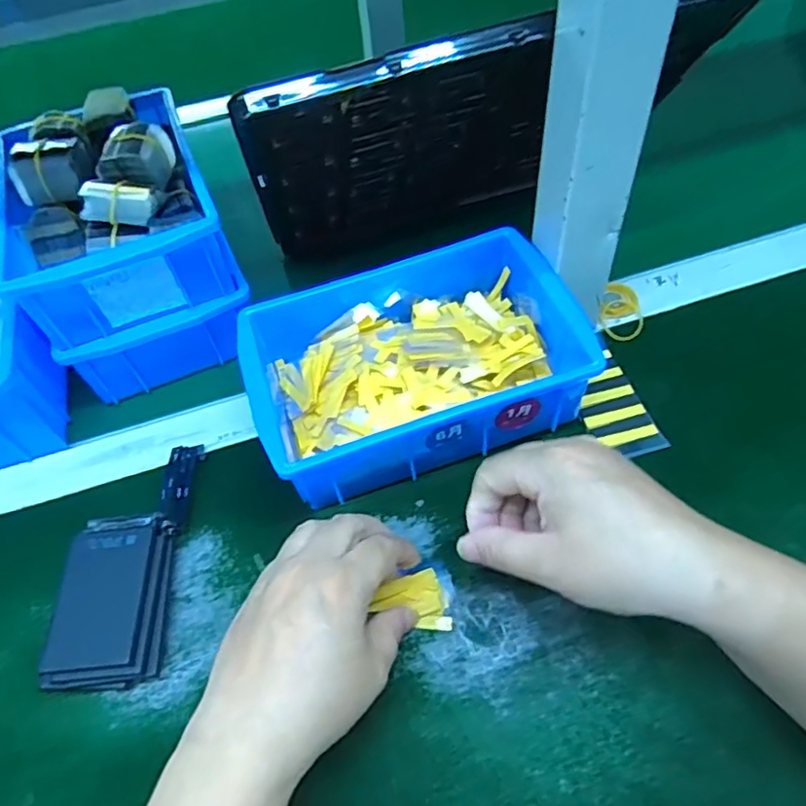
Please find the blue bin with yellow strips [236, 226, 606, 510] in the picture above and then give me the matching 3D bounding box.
[{"bbox_3d":[0.003,-0.030,0.400,0.200,0.066,0.156,-19,54,-8],"label":"blue bin with yellow strips"}]

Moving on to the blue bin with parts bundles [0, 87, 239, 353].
[{"bbox_3d":[-0.206,-0.142,0.428,0.128,0.074,0.190,-21,54,-10],"label":"blue bin with parts bundles"}]

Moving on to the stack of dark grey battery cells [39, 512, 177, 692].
[{"bbox_3d":[-0.160,0.109,0.341,0.052,0.026,0.091,-6,53,1],"label":"stack of dark grey battery cells"}]

